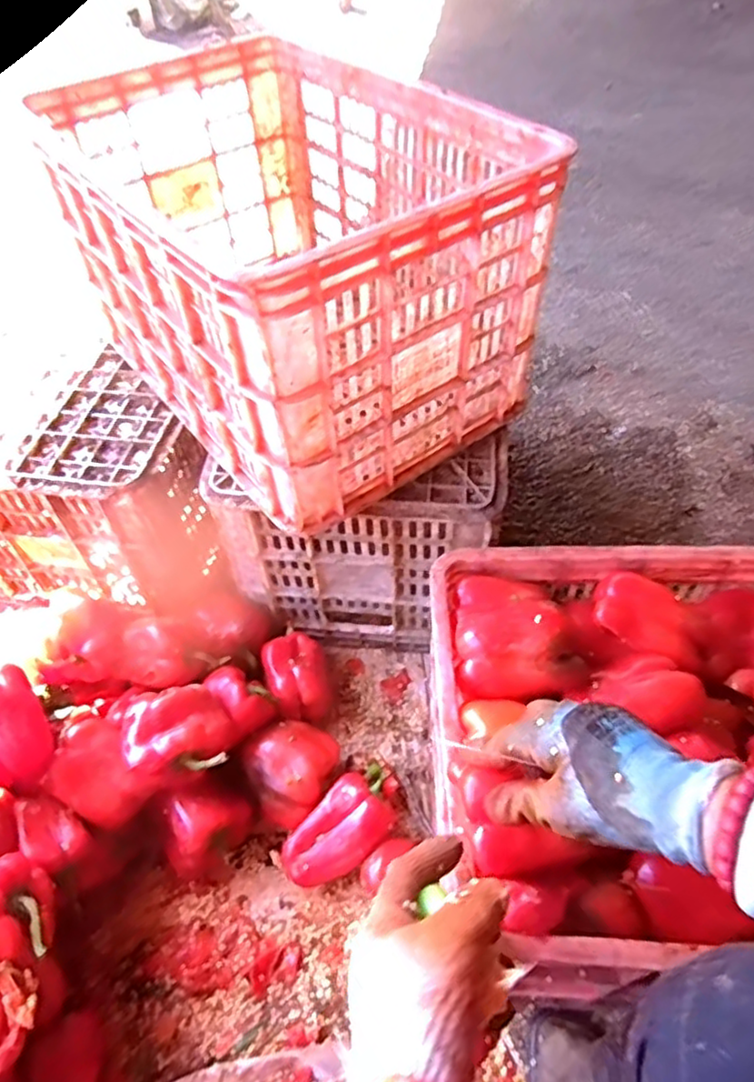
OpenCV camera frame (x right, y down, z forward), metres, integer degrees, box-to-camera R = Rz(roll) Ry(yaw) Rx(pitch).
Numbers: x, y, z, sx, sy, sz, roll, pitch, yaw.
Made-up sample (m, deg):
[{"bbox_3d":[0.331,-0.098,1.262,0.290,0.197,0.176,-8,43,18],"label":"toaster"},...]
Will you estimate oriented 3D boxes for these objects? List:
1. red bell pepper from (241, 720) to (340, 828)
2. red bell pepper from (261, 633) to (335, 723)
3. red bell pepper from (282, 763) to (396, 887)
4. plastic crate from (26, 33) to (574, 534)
[{"bbox_3d":[-0.093,0.270,0.760,0.102,0.079,0.095,-1,51,1],"label":"red bell pepper"},{"bbox_3d":[-0.099,0.181,0.845,0.082,0.071,0.111,-17,53,-12],"label":"red bell pepper"},{"bbox_3d":[-0.034,0.320,0.725,0.147,0.072,0.075,-37,59,-25],"label":"red bell pepper"},{"bbox_3d":[-0.110,-0.321,0.748,0.353,0.289,0.526,-30,57,-21],"label":"plastic crate"}]

